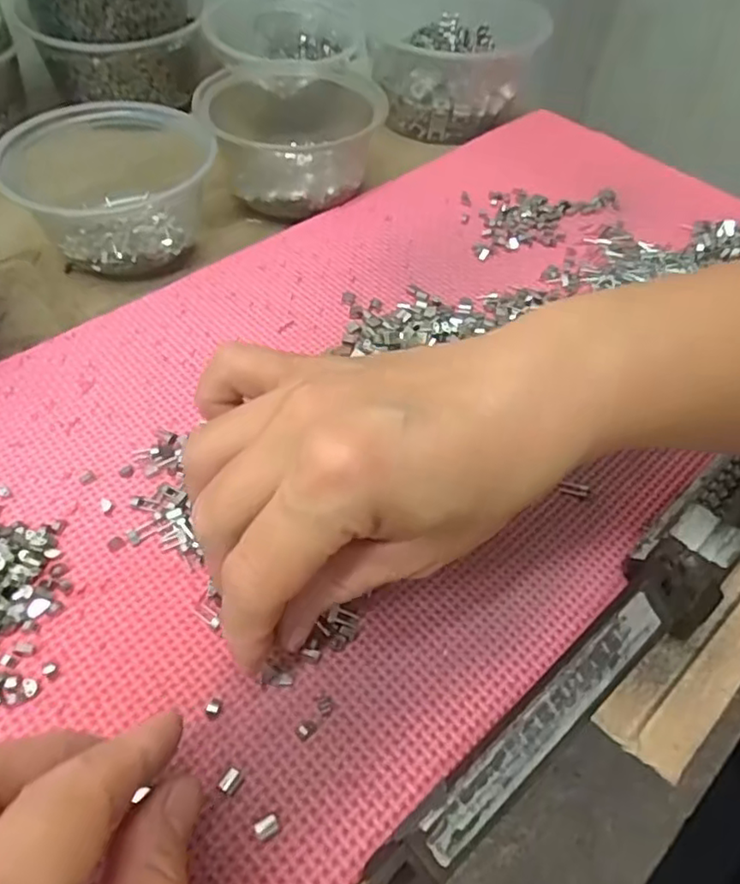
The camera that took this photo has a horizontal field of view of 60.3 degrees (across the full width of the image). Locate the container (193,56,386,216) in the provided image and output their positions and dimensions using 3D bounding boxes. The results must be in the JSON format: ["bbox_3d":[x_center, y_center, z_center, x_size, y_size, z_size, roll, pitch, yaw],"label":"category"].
[{"bbox_3d":[-0.053,-0.209,0.422,0.114,0.049,0.129,-8,52,-10],"label":"container"}]

